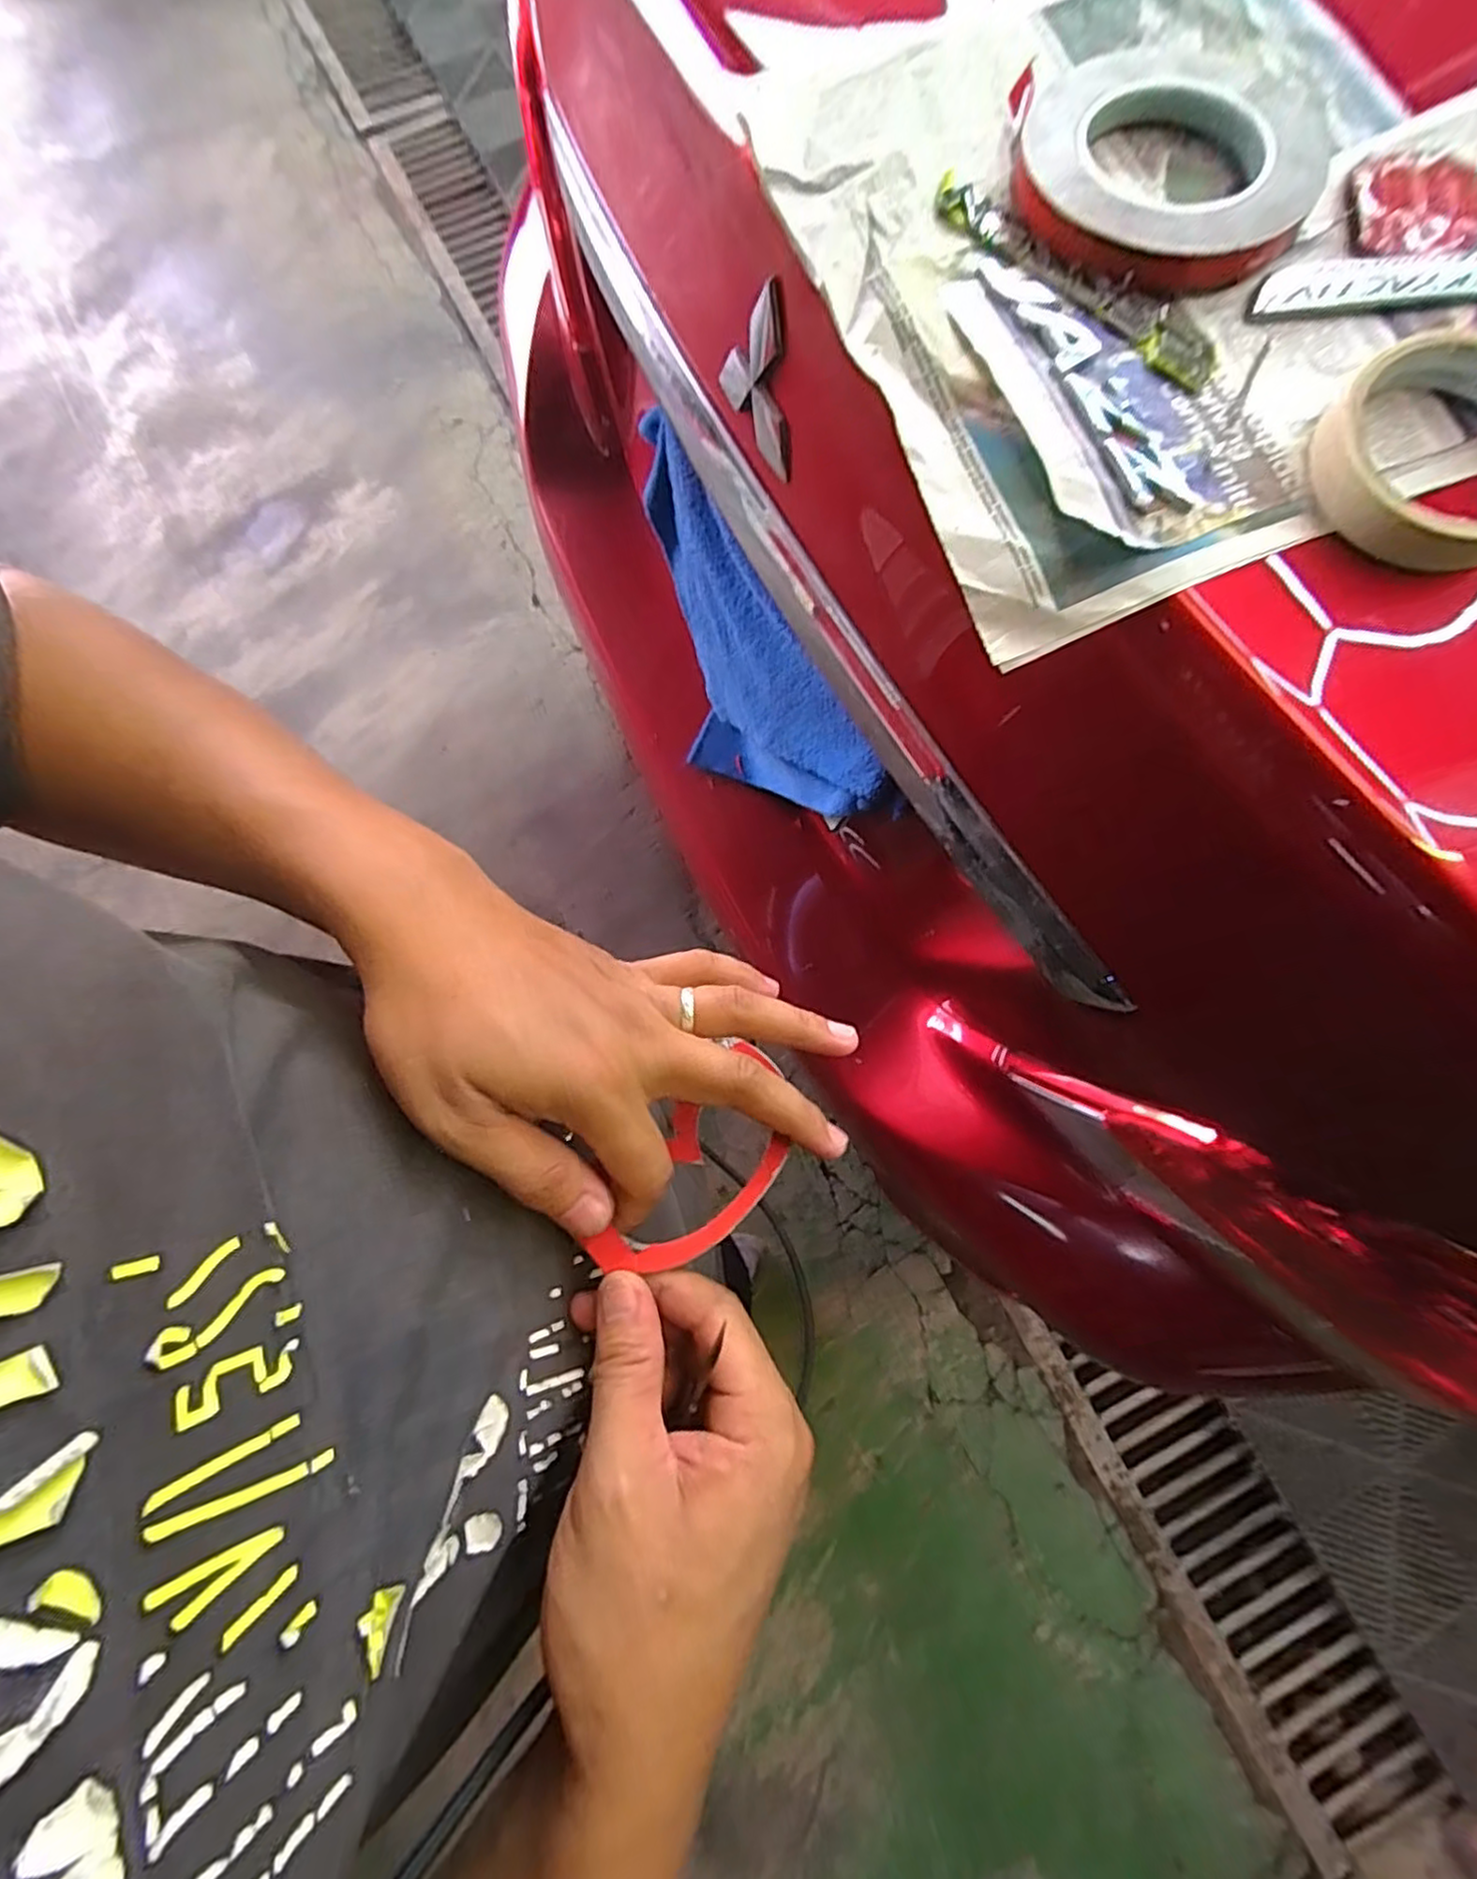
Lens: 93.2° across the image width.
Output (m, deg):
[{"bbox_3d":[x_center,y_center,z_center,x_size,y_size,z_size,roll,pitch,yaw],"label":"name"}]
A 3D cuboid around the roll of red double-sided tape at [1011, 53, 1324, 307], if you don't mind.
[{"bbox_3d":[0.186,-0.335,0.304,0.124,0.020,0.130,0,76,-1],"label":"roll of red double-sided tape"}]

